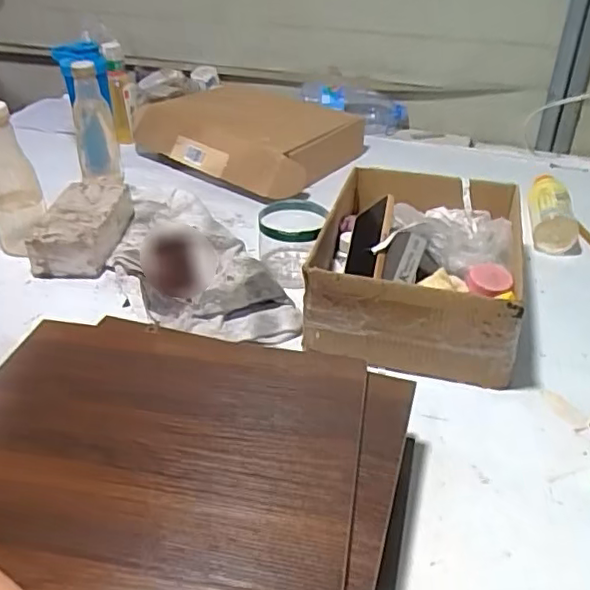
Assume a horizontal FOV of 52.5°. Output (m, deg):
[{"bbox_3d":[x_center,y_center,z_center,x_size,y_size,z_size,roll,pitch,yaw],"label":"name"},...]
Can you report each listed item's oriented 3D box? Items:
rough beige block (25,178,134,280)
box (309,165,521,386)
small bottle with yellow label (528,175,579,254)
[{"bbox_3d":[-0.347,-0.114,0.982,0.111,0.066,0.220,2,35,0],"label":"rough beige block"},{"bbox_3d":[0.166,-0.047,0.815,0.250,0.118,0.320,10,35,11],"label":"box"},{"bbox_3d":[0.424,-0.134,0.989,0.086,0.062,0.170,11,36,13],"label":"small bottle with yellow label"}]

